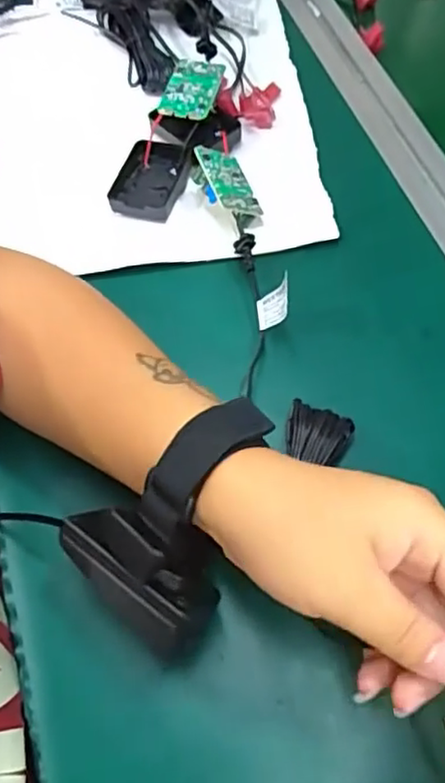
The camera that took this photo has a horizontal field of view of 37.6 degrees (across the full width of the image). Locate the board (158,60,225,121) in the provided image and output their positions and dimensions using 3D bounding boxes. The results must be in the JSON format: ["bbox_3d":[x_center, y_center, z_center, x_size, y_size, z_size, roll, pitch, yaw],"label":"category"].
[{"bbox_3d":[-0.021,-0.208,0.447,0.037,0.008,0.050,15,71,20],"label":"board"}]

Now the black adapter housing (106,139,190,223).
[{"bbox_3d":[-0.048,-0.139,0.429,0.042,0.014,0.064,12,64,9],"label":"black adapter housing"}]

